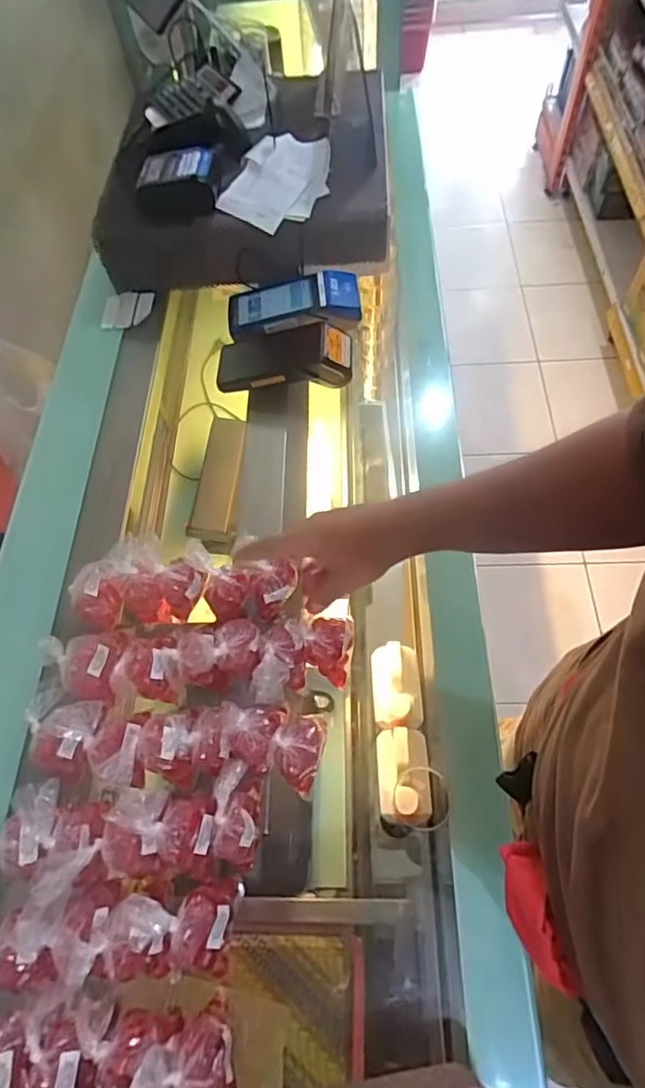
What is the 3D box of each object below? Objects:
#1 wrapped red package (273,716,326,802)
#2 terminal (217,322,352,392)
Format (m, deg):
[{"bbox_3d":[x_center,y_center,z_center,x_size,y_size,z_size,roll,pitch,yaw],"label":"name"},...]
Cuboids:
[{"bbox_3d":[-0.022,0.205,0.552,0.046,0.050,0.073,4,63,6],"label":"wrapped red package"},{"bbox_3d":[-0.054,-0.267,0.791,0.186,0.057,0.096,2,62,5],"label":"terminal"}]

